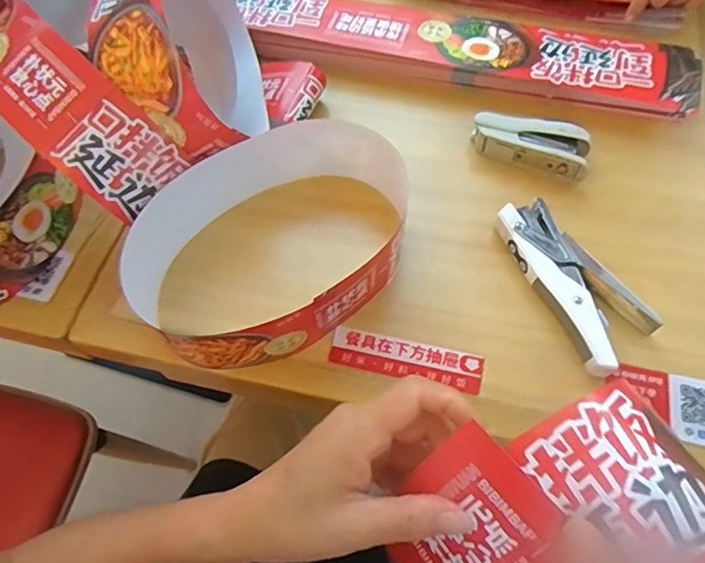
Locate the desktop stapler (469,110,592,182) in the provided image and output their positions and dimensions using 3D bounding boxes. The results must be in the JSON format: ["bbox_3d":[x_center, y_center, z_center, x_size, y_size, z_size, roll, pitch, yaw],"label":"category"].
[{"bbox_3d":[0.182,-0.142,0.529,0.117,0.027,0.047,20,65,13],"label":"desktop stapler"}]

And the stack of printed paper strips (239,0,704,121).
[{"bbox_3d":[0.114,-0.277,0.599,0.517,0.027,0.112,12,63,9],"label":"stack of printed paper strips"}]

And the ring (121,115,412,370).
[{"bbox_3d":[-0.054,-0.041,0.463,0.248,0.078,0.172,-27,64,-11],"label":"ring"}]

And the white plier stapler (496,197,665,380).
[{"bbox_3d":[0.198,-0.002,0.464,0.078,0.029,0.166,-22,63,-9],"label":"white plier stapler"}]

